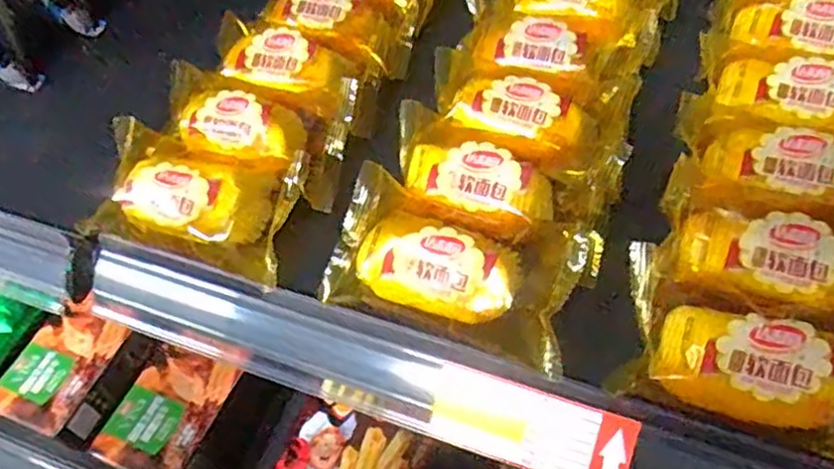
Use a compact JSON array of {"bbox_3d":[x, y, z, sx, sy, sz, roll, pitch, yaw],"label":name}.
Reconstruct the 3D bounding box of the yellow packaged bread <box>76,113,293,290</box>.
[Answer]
[{"bbox_3d":[-0.122,-0.021,0.367,0.114,0.041,0.068,16,56,17],"label":"yellow packaged bread"}]

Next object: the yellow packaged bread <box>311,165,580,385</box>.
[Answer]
[{"bbox_3d":[0.016,0.014,0.324,0.120,0.040,0.065,15,56,16],"label":"yellow packaged bread"}]

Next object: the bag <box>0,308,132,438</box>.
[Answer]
[{"bbox_3d":[-0.349,0.136,0.665,0.089,0.040,0.117,18,56,18],"label":"bag"}]

